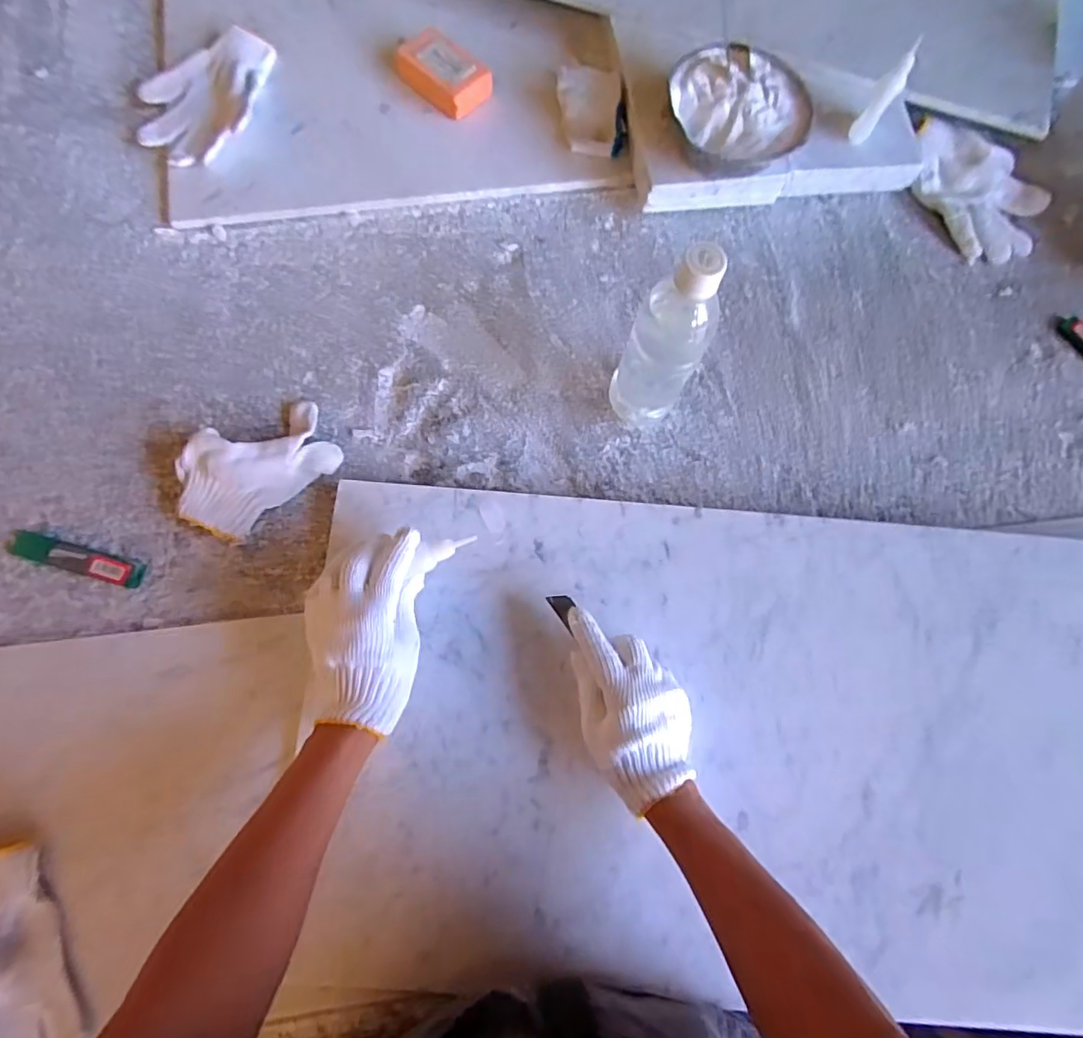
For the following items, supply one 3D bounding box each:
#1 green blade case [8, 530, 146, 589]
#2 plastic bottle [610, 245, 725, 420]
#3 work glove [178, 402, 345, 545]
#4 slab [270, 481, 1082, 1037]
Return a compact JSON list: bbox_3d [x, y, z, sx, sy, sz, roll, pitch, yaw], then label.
[{"bbox_3d":[-0.418,0.036,0.505,0.119,0.011,0.024,15,76,2],"label":"green blade case"},{"bbox_3d":[0.107,-0.148,0.475,0.061,0.203,0.063,0,76,-1],"label":"plastic bottle"},{"bbox_3d":[-0.262,-0.051,0.512,0.140,0.043,0.083,-41,80,-11],"label":"work glove"},{"bbox_3d":[0.197,0.182,0.479,0.734,0.023,0.394,2,76,-1],"label":"slab"}]

